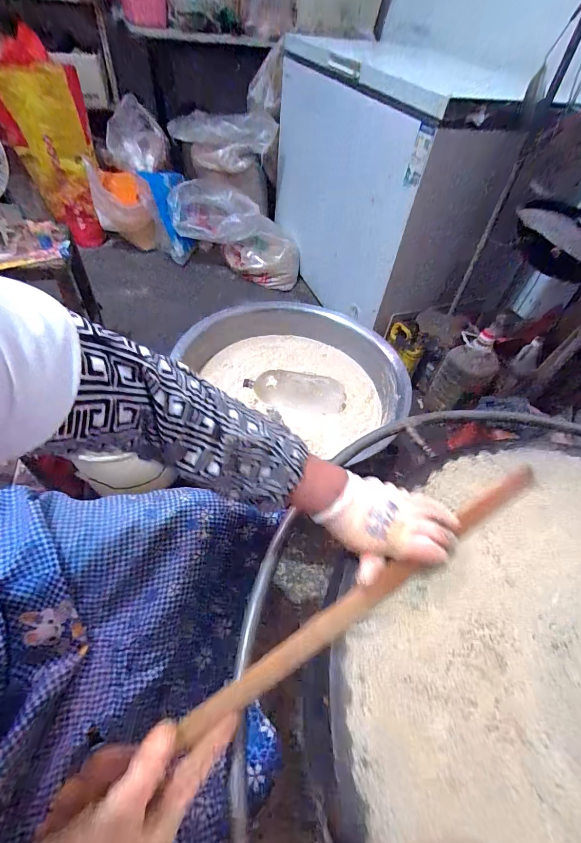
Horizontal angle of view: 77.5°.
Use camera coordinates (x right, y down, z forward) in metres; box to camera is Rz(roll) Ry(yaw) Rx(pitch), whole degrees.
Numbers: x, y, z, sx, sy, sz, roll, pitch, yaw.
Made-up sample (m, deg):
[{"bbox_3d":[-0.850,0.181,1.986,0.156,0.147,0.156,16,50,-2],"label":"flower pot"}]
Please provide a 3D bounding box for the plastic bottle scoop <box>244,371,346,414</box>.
[{"bbox_3d":[0.019,-0.073,0.893,0.235,0.061,0.094,10,50,1],"label":"plastic bottle scoop"}]

